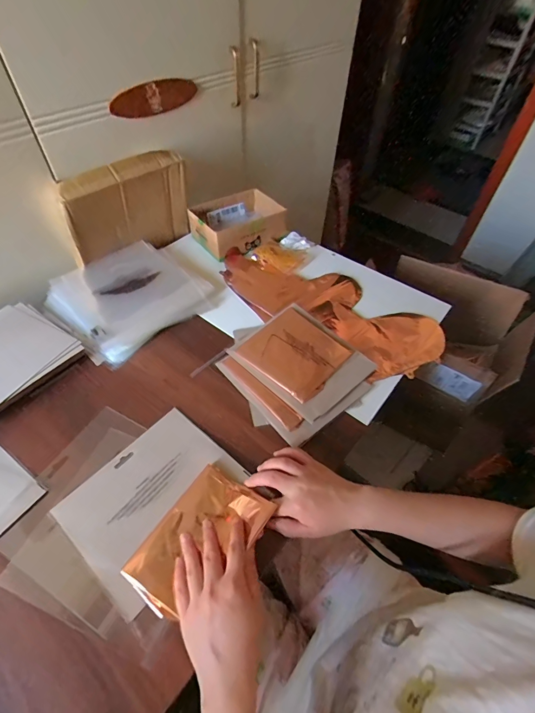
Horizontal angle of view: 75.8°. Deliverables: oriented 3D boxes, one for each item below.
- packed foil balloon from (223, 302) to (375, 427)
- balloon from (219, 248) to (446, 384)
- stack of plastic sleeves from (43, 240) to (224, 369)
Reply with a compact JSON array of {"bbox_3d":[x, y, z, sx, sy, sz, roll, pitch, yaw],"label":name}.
[{"bbox_3d":[0.055,-0.001,0.563,0.162,0.016,0.188,-36,62,-27],"label":"packed foil balloon"},{"bbox_3d":[0.103,-0.096,0.663,0.437,0.033,0.186,32,57,22],"label":"balloon"},{"bbox_3d":[-0.254,-0.114,0.637,0.225,0.037,0.245,36,59,24],"label":"stack of plastic sleeves"}]

